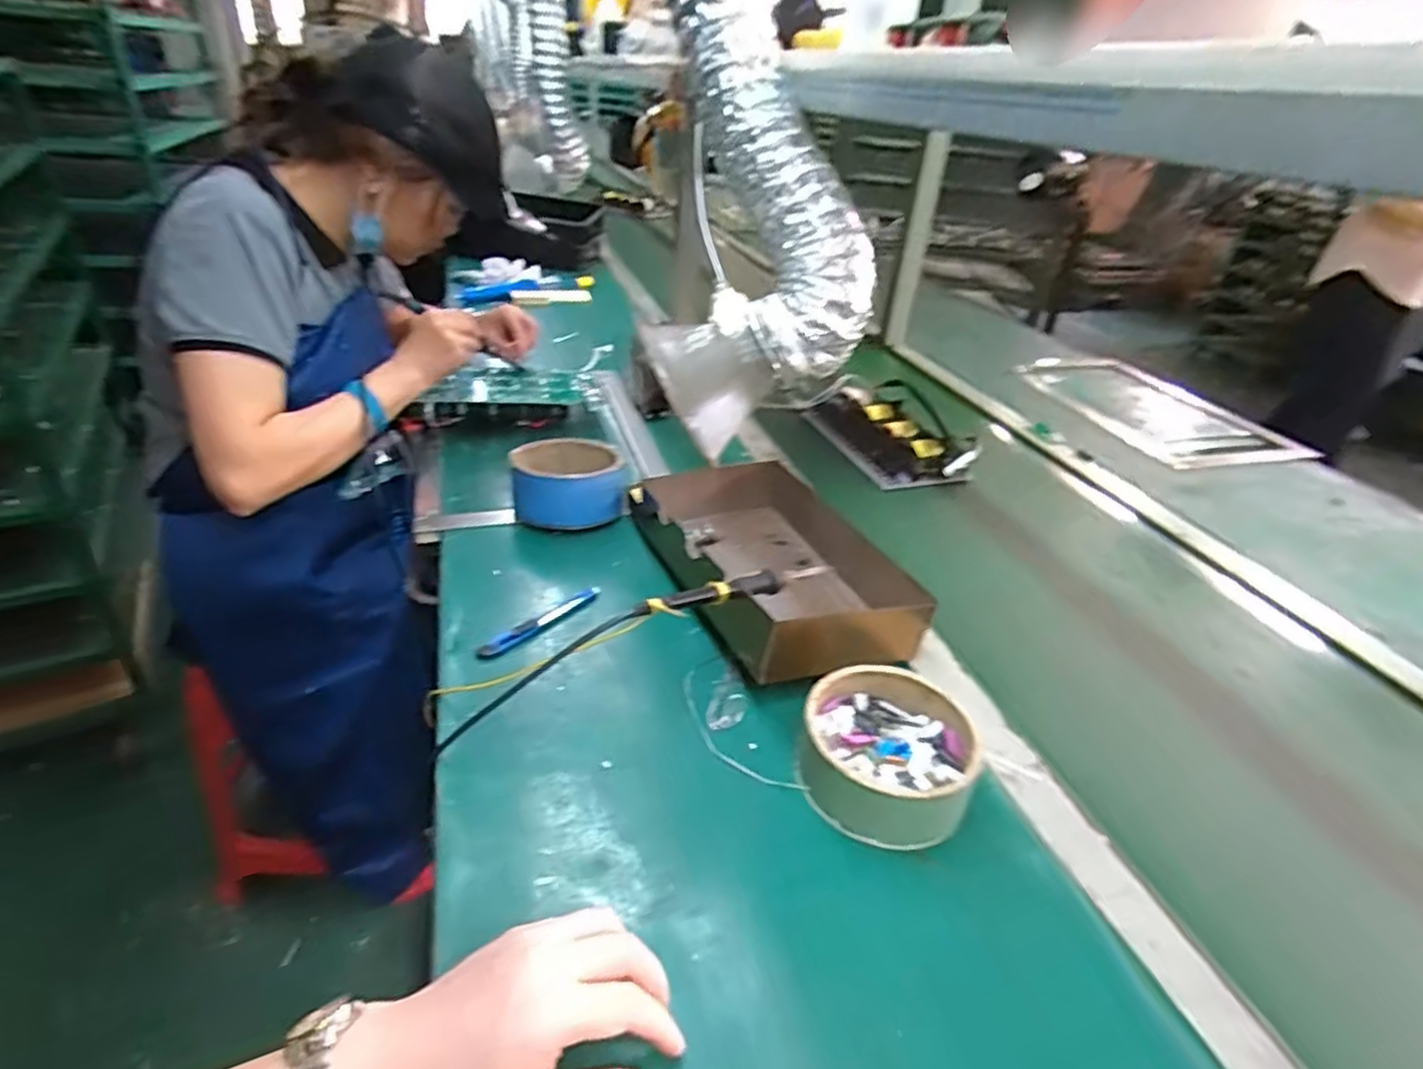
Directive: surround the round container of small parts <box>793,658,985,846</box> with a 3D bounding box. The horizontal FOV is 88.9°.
[{"bbox_3d":[0.124,0.154,0.518,0.116,0.050,0.113,3,32,-2],"label":"round container of small parts"}]

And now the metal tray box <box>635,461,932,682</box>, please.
[{"bbox_3d":[0.055,0.028,0.687,0.169,0.078,0.308,-10,35,-22],"label":"metal tray box"}]

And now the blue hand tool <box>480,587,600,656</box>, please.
[{"bbox_3d":[-0.149,0.077,0.644,0.014,0.014,0.123,29,39,34],"label":"blue hand tool"}]

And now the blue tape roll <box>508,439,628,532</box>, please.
[{"bbox_3d":[-0.161,-0.056,0.811,0.120,0.068,0.119,-5,33,-16],"label":"blue tape roll"}]

